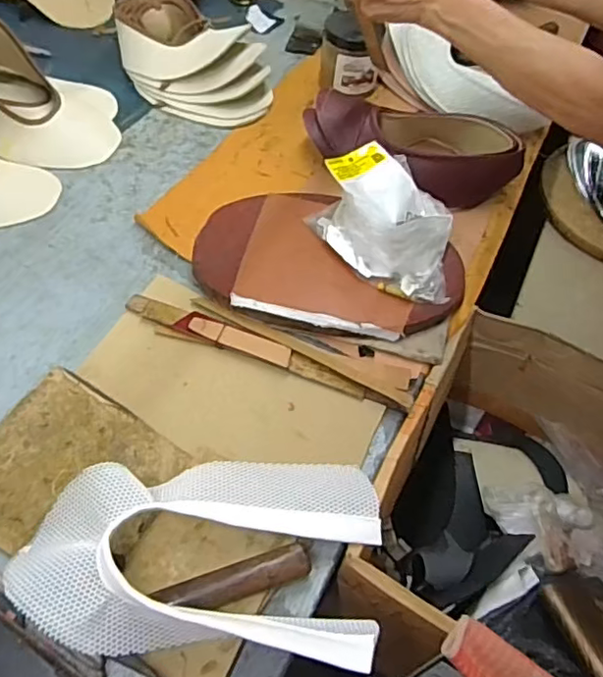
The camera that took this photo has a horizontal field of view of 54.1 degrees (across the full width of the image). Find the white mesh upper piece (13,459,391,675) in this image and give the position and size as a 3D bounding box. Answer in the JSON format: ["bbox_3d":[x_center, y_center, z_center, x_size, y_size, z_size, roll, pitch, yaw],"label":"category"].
[{"bbox_3d":[-0.078,0.159,0.466,0.275,0.073,0.164,6,54,-1],"label":"white mesh upper piece"}]

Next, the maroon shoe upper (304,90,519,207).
[{"bbox_3d":[0.153,-0.265,0.804,0.282,0.080,0.122,14,54,5],"label":"maroon shoe upper"}]

